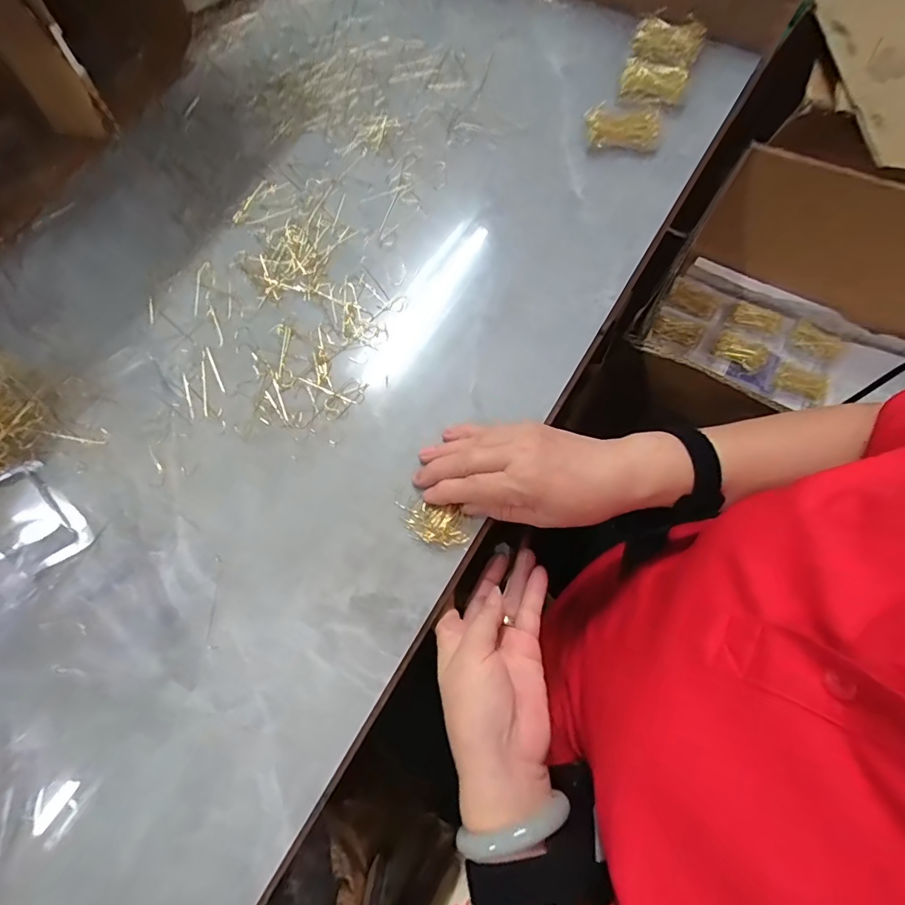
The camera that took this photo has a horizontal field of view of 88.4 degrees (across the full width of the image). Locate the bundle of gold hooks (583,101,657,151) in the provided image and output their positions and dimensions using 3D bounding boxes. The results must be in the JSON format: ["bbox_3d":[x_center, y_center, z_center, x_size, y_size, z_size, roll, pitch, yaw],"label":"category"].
[{"bbox_3d":[0.164,-0.315,0.451,0.068,0.028,0.027,2,71,3],"label":"bundle of gold hooks"}]

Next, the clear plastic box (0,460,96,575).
[{"bbox_3d":[-0.322,0.054,0.346,0.064,0.025,0.084,-44,74,-12],"label":"clear plastic box"}]

